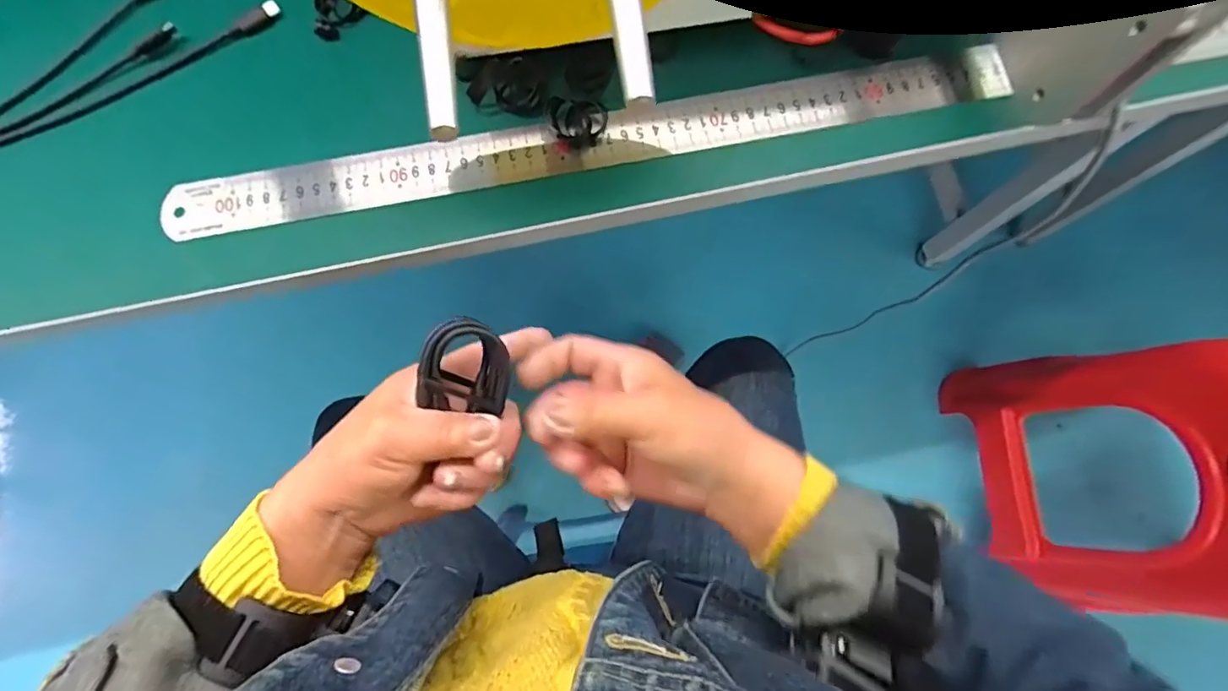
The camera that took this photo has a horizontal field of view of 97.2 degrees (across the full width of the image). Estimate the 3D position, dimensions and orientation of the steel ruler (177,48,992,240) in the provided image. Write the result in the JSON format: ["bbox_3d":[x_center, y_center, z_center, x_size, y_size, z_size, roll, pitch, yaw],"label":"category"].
[{"bbox_3d":[-0.011,-0.127,0.334,0.512,0.004,0.033,-11,77,-2],"label":"steel ruler"}]

